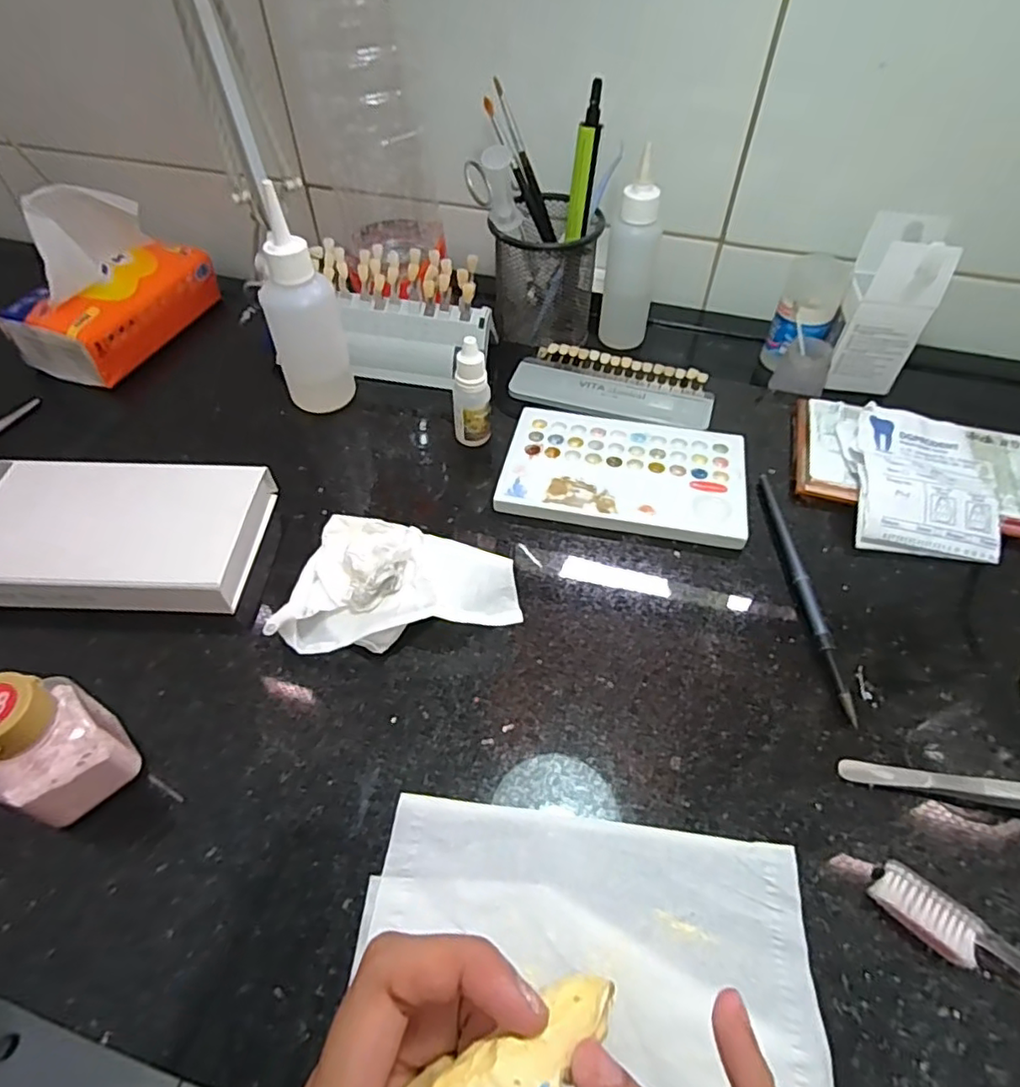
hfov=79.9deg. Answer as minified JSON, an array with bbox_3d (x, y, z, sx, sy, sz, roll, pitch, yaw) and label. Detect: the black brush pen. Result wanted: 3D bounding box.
[{"bbox_3d":[0.166,0.021,0.346,0.011,0.008,0.165,-1,52,0],"label":"black brush pen"}]

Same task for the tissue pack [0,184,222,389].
[{"bbox_3d":[-0.378,-0.255,0.569,0.092,0.125,0.178,15,54,12],"label":"tissue pack"}]

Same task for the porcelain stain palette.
[{"bbox_3d":[0.074,-0.047,0.399,0.152,0.010,0.095,9,53,7],"label":"porcelain stain palette"}]

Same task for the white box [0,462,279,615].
[{"bbox_3d":[-0.255,-0.004,0.355,0.214,0.034,0.092,0,52,1],"label":"white box"}]

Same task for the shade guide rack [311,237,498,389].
[{"bbox_3d":[-0.080,-0.168,0.452,0.133,0.074,0.065,4,52,4],"label":"shade guide rack"}]

